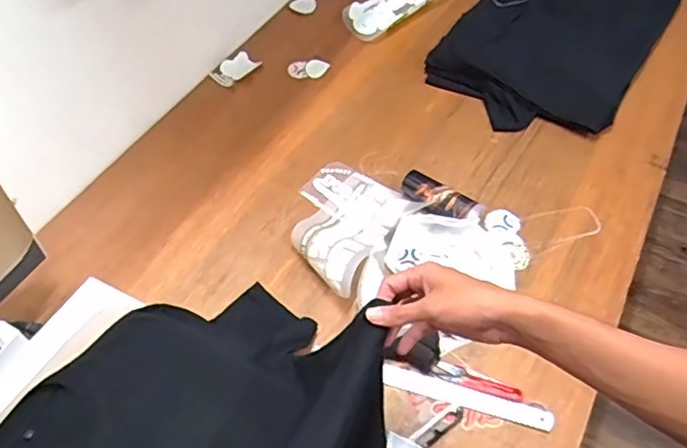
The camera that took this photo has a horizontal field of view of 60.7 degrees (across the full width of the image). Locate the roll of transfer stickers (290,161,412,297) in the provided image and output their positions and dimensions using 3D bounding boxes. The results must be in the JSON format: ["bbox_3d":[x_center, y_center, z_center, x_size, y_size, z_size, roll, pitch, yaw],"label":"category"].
[{"bbox_3d":[-0.009,-0.014,0.948,0.200,0.067,0.243,26,56,22],"label":"roll of transfer stickers"}]

